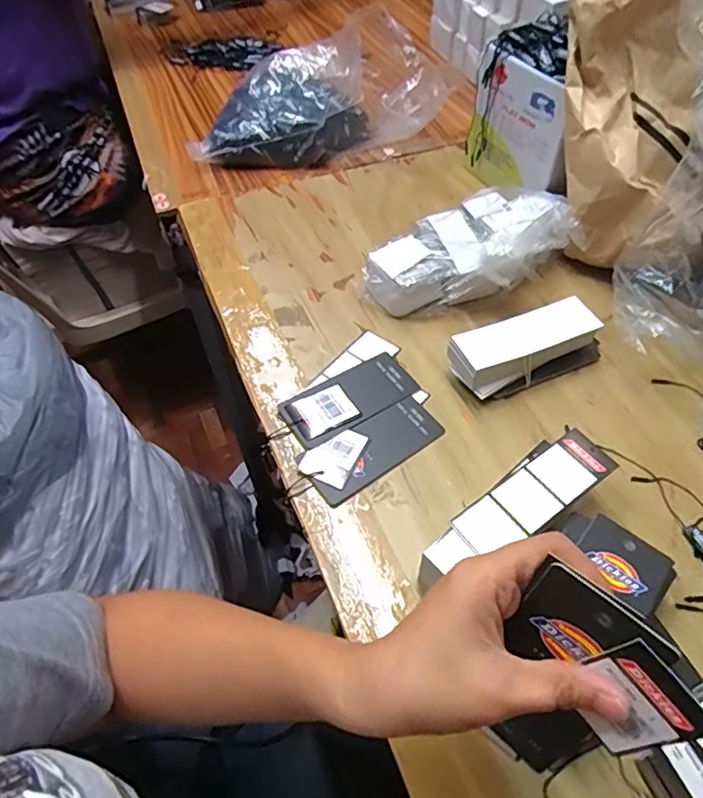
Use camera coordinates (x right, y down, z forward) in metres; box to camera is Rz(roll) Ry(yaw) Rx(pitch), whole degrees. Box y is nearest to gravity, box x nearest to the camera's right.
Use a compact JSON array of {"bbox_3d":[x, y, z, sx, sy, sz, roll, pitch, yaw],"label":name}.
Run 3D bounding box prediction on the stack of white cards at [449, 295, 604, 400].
[{"bbox_3d":[0.146,-0.041,0.444,0.131,0.041,0.051,-20,56,-14],"label":"stack of white cards"}]

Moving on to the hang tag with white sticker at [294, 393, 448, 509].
[{"bbox_3d":[0.017,0.036,0.408,0.109,0.006,0.046,-29,59,-20],"label":"hang tag with white sticker"}]

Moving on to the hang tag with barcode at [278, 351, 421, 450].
[{"bbox_3d":[-0.001,-0.002,0.434,0.109,0.007,0.051,-28,58,-20],"label":"hang tag with barcode"}]

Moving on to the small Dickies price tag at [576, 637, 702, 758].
[{"bbox_3d":[0.105,0.114,0.205,0.004,0.047,0.038,-25,71,-45],"label":"small Dickies price tag"}]

